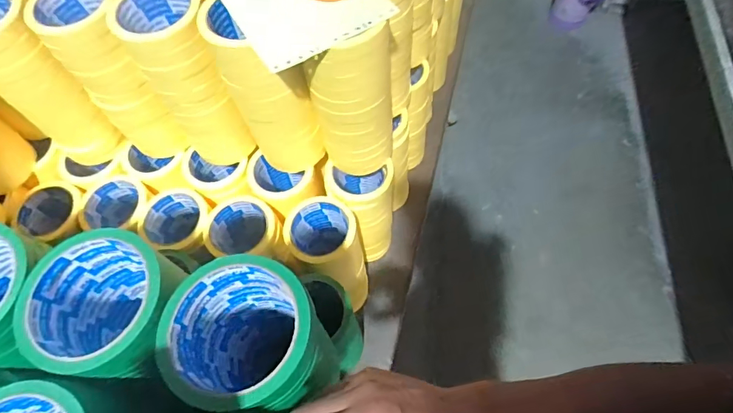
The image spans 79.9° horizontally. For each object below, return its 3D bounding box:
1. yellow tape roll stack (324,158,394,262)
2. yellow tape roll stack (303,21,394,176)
[{"bbox_3d":[-0.007,0.011,0.711,0.099,0.216,0.095,3,64,4],"label":"yellow tape roll stack"},{"bbox_3d":[-0.014,-0.136,0.536,0.093,0.232,0.082,1,64,3],"label":"yellow tape roll stack"}]

